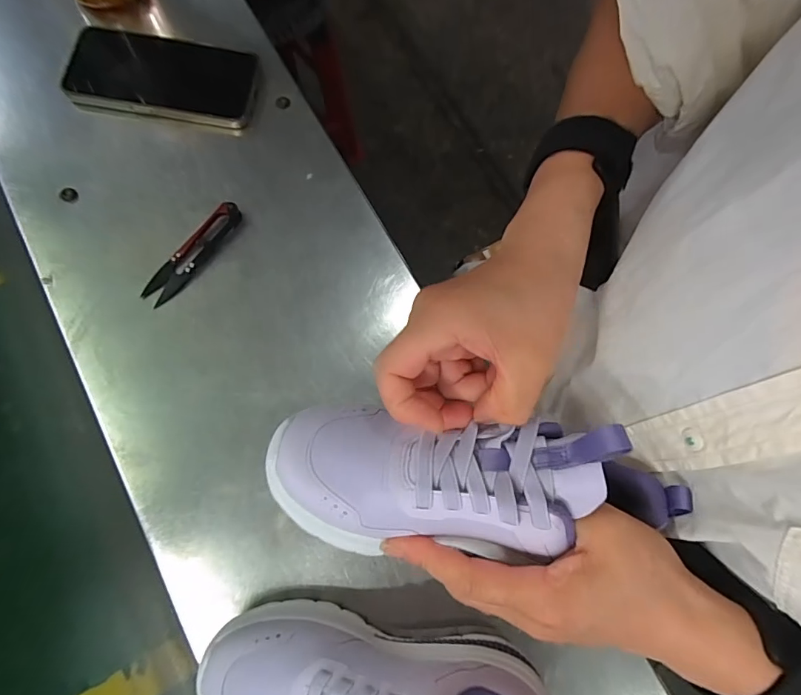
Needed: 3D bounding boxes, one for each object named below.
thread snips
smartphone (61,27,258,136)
[{"bbox_3d":[-0.167,-0.077,0.354,0.022,0.005,0.101,35,71,2],"label":"thread snips"},{"bbox_3d":[-0.216,-0.242,0.397,0.161,0.019,0.084,8,73,-7],"label":"smartphone"}]

